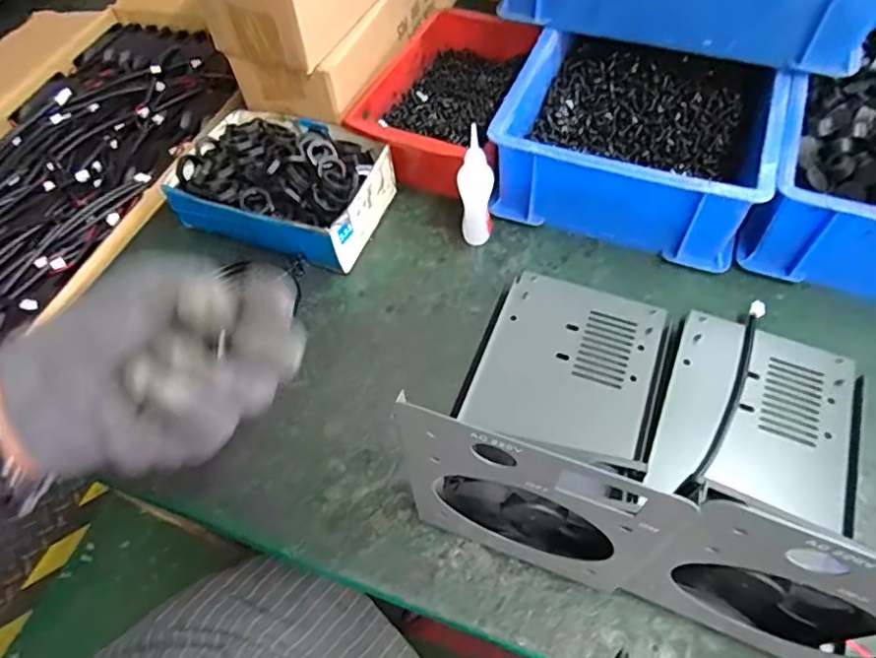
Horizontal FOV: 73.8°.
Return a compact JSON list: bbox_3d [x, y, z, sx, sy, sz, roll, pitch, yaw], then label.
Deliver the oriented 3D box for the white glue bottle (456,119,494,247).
[{"bbox_3d":[0.028,-0.105,0.445,0.026,0.094,0.024,0,56,4],"label":"white glue bottle"}]

